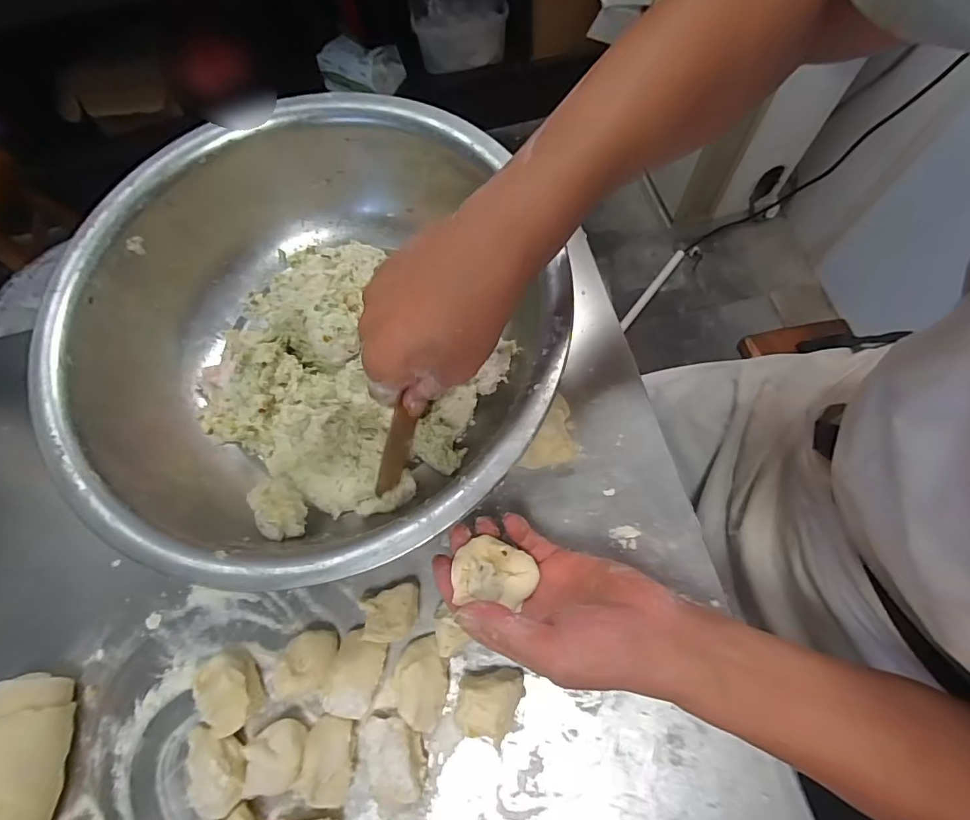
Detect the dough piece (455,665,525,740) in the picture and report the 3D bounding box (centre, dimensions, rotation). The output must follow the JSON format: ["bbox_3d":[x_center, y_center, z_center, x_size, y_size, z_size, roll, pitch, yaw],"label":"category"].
[{"bbox_3d":[0.003,0.207,0.342,0.044,0.027,0.044,6,68,4],"label":"dough piece"}]

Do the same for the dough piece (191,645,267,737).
[{"bbox_3d":[-0.191,0.207,0.354,0.038,0.029,0.054,-41,72,-14],"label":"dough piece"}]

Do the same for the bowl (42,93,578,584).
[{"bbox_3d":[-0.129,-0.061,0.404,0.370,0.138,0.378,-1,68,1],"label":"bowl"}]

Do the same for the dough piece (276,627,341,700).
[{"bbox_3d":[-0.131,0.189,0.354,0.036,0.034,0.046,1,68,2],"label":"dough piece"}]

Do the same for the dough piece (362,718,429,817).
[{"bbox_3d":[-0.065,0.245,0.335,0.040,0.032,0.055,-18,68,-6],"label":"dough piece"}]

